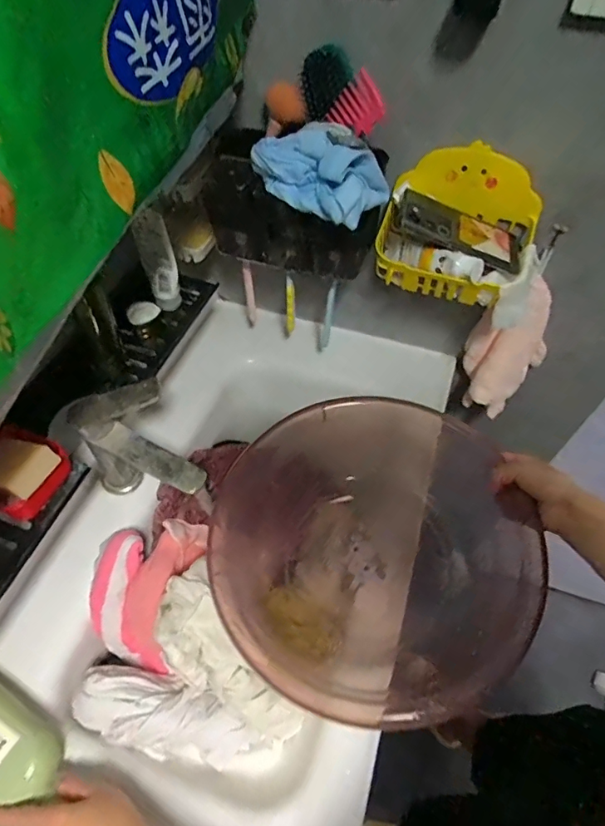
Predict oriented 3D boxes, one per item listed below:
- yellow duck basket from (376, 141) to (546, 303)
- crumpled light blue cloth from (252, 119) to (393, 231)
[{"bbox_3d":[0.200,-0.237,0.616,0.193,0.146,0.128,21,56,14],"label":"yellow duck basket"},{"bbox_3d":[0.020,-0.288,0.551,0.149,0.066,0.083,36,61,23],"label":"crumpled light blue cloth"}]

